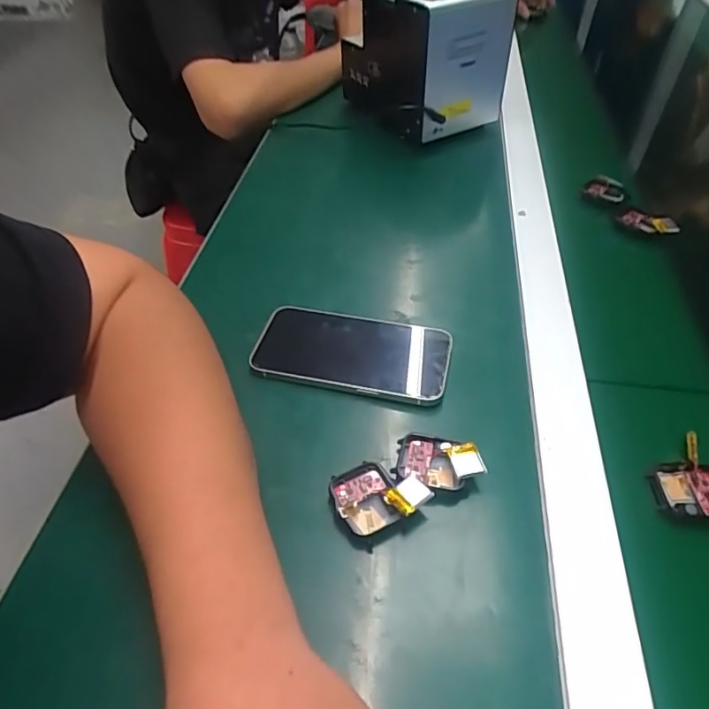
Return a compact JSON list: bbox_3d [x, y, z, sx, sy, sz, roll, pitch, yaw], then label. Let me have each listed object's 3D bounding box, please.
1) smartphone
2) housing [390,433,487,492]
[{"bbox_3d":[-0.002,-0.006,0.392,0.143,0.014,0.075,10,48,9],"label":"smartphone"},{"bbox_3d":[0.052,0.067,0.324,0.051,0.016,0.039,11,48,10],"label":"housing"}]

